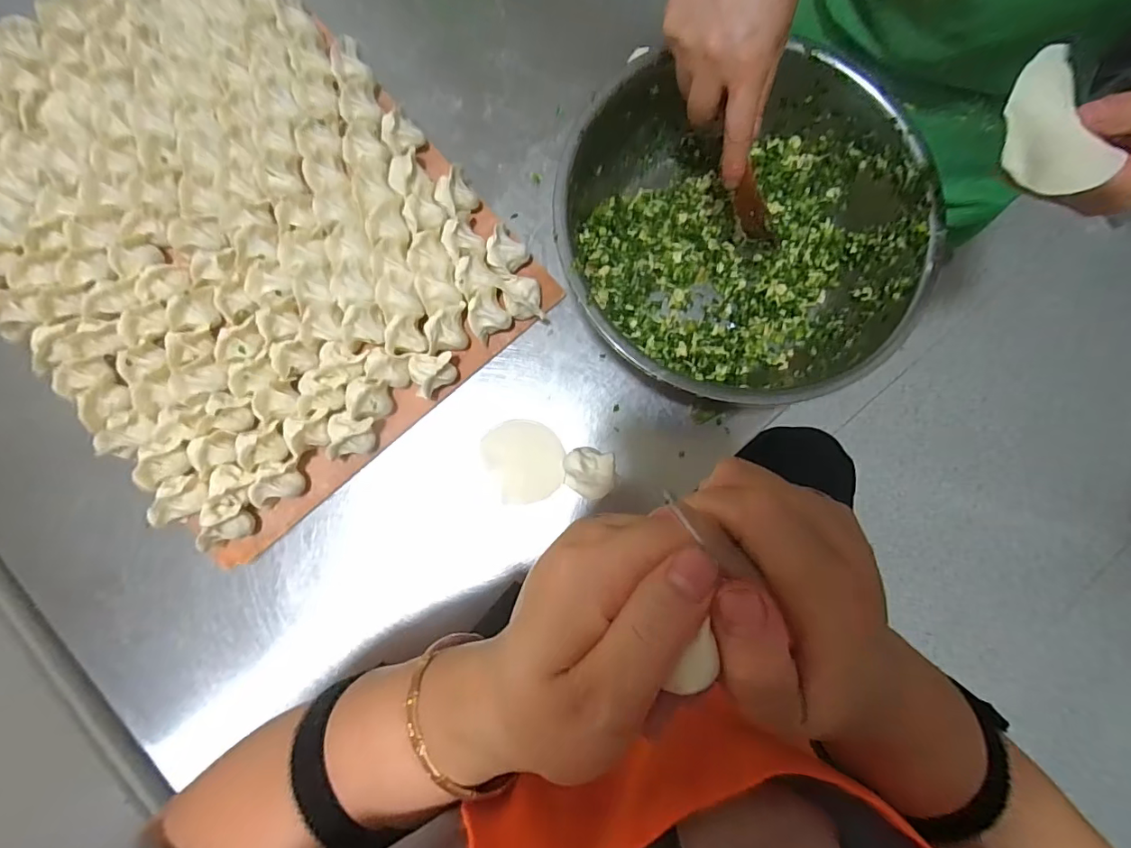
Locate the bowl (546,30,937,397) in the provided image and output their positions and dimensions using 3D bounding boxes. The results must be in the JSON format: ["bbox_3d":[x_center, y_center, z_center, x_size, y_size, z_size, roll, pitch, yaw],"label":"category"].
[{"bbox_3d":[0.133,-0.167,0.416,0.272,0.089,0.275,0,84,-2],"label":"bowl"}]

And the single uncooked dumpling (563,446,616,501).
[{"bbox_3d":[0.020,0.041,0.420,0.042,0.028,0.040,7,84,-1],"label":"single uncooked dumpling"}]

